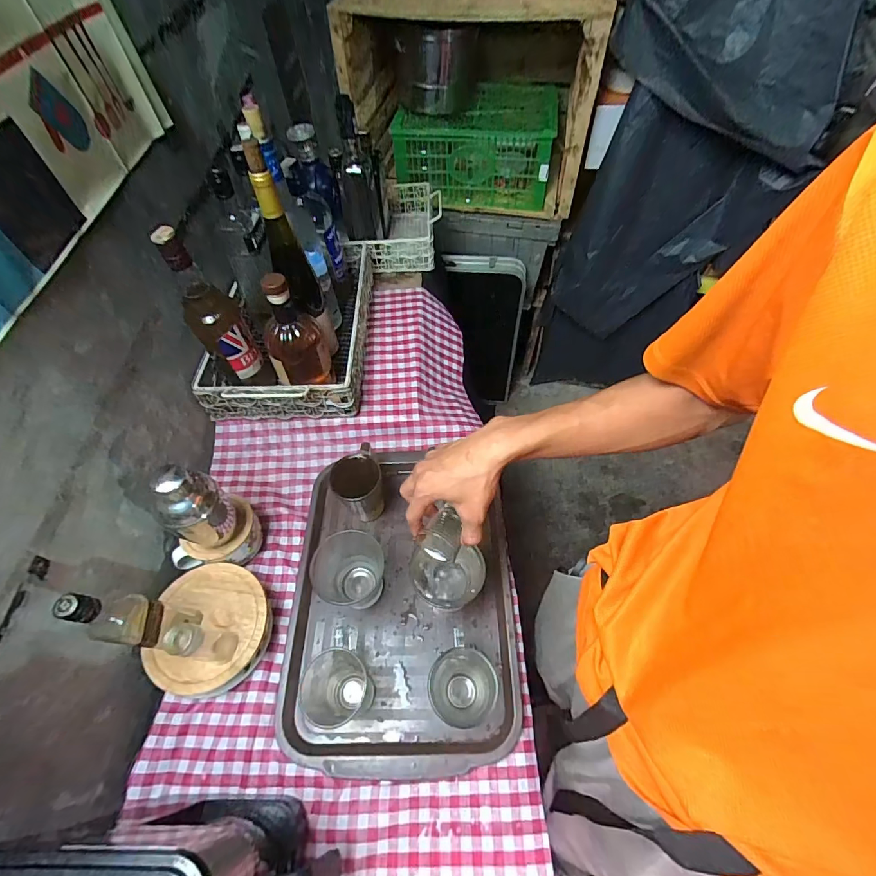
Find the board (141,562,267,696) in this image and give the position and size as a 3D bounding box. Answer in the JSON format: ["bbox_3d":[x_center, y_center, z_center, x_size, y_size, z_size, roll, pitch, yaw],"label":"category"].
[{"bbox_3d":[-0.297,0.242,0.546,0.138,0.015,0.149,-1,56,1],"label":"board"}]

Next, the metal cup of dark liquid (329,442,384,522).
[{"bbox_3d":[-0.117,0.074,0.635,0.070,0.119,0.098,-20,57,-11],"label":"metal cup of dark liquid"}]

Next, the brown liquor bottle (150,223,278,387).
[{"bbox_3d":[-0.334,-0.184,0.632,0.072,0.264,0.066,-33,61,-19],"label":"brown liquor bottle"}]

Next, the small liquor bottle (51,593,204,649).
[{"bbox_3d":[-0.336,0.196,0.462,0.049,0.187,0.053,14,57,11],"label":"small liquor bottle"}]

